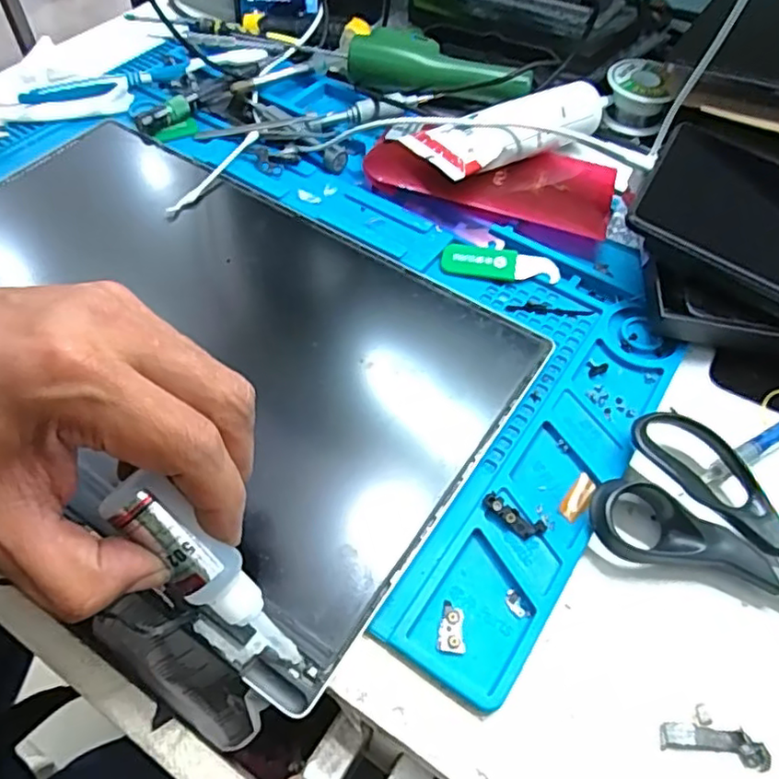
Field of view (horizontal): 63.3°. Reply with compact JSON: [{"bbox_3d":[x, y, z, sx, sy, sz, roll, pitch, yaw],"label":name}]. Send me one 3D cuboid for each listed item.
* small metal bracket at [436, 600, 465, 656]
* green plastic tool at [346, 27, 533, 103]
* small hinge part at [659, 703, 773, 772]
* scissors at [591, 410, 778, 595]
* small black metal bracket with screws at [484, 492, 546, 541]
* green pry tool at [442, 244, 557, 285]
[{"bbox_3d":[0.027,0.099,0.264,0.011,0.004,0.020,11,55,5],"label":"small metal bracket"},{"bbox_3d":[0.035,-0.235,0.459,0.129,0.024,0.037,23,63,15],"label":"green plastic tool"},{"bbox_3d":[0.126,0.134,0.246,0.040,0.005,0.018,11,55,5],"label":"small hinge part"},{"bbox_3d":[0.181,0.073,0.282,0.167,0.025,0.077,26,57,16],"label":"scissors"},{"bbox_3d":[0.056,0.058,0.289,0.029,0.006,0.011,28,58,16],"label":"small black metal bracket with screws"},{"bbox_3d":[0.067,-0.077,0.386,0.070,0.005,0.020,10,54,5],"label":"green pry tool"}]

